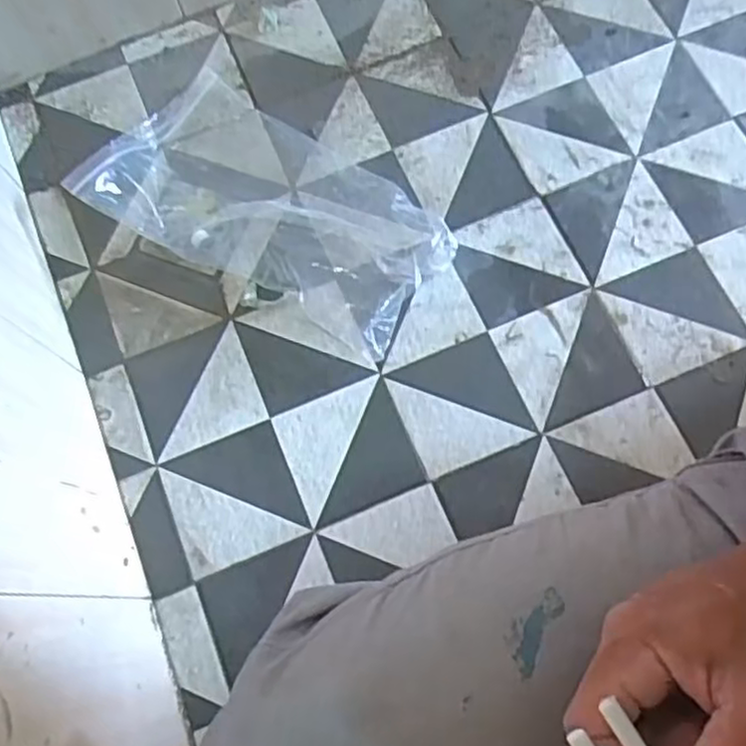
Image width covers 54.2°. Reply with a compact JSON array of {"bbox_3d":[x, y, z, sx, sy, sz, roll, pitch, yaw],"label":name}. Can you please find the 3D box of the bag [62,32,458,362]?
[{"bbox_3d":[-0.111,-0.198,0.817,0.405,0.051,0.243,32,75,13],"label":"bag"}]

